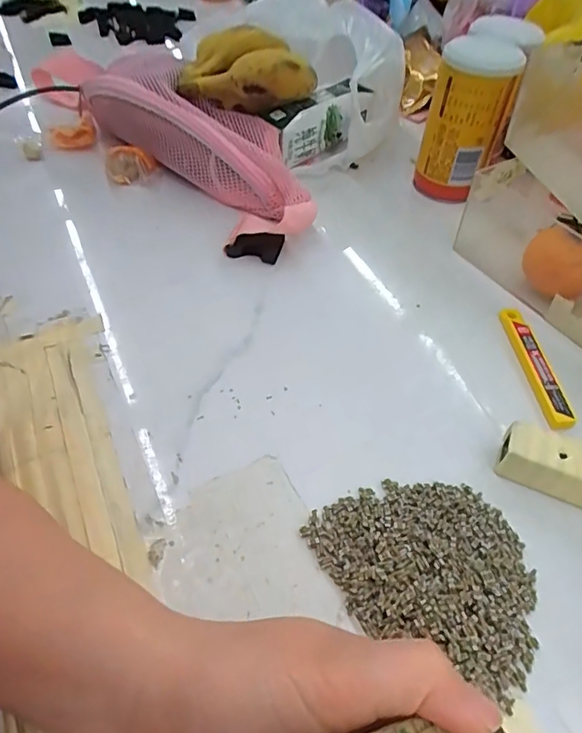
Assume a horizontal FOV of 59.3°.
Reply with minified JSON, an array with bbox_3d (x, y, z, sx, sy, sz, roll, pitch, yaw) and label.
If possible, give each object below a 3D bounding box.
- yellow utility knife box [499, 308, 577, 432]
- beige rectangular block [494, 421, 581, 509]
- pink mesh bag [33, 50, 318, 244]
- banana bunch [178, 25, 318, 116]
[{"bbox_3d":[0.168,-0.003,0.354,0.017,0.006,0.105,-1,50,-4],"label":"yellow utility knife box"},{"bbox_3d":[0.153,0.057,0.291,0.068,0.023,0.032,19,52,13],"label":"beige rectangular block"},{"bbox_3d":[-0.112,-0.232,0.481,0.108,0.079,0.359,-36,60,-28],"label":"pink mesh bag"},{"bbox_3d":[-0.039,-0.266,0.472,0.121,0.066,0.066,-5,50,-8],"label":"banana bunch"}]

